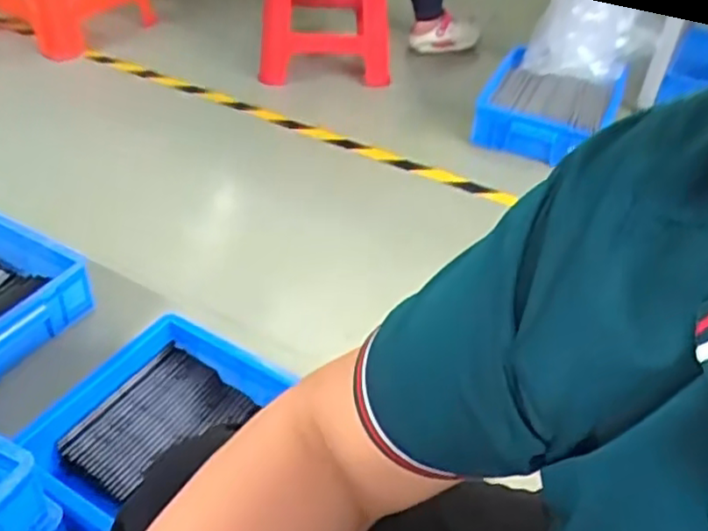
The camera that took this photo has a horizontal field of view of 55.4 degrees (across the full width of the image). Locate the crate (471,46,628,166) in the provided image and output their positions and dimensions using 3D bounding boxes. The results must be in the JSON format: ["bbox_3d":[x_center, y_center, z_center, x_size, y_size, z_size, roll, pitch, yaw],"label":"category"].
[{"bbox_3d":[0.417,-0.333,1.454,0.269,0.115,0.293,18,43,16],"label":"crate"}]

